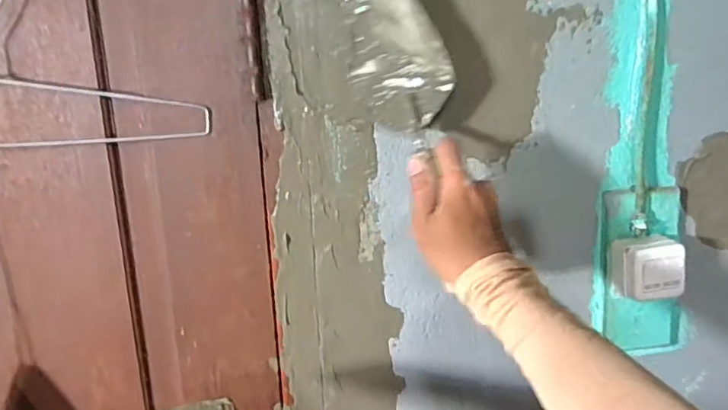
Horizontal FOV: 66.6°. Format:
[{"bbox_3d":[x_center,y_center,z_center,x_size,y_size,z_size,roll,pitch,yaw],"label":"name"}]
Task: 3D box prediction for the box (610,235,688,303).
[{"bbox_3d":[0.297,0.064,0.578,0.060,0.059,0.042,-4,13,-2],"label":"box"}]

